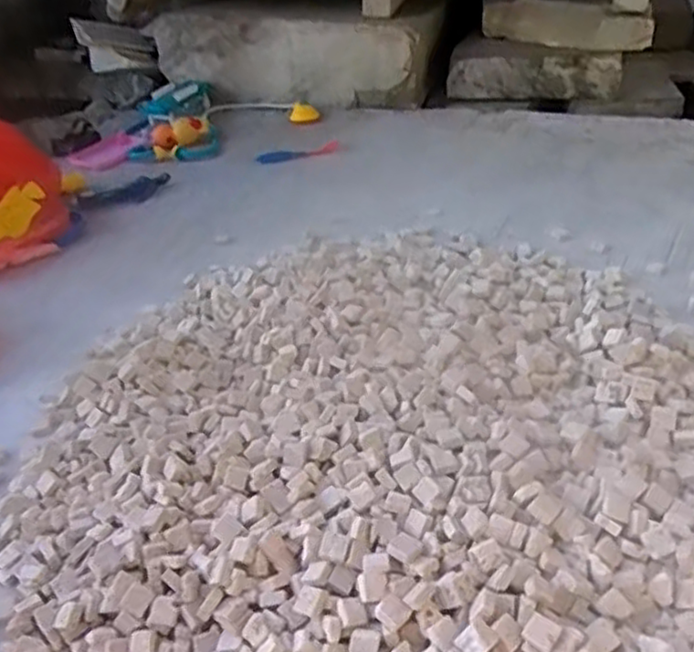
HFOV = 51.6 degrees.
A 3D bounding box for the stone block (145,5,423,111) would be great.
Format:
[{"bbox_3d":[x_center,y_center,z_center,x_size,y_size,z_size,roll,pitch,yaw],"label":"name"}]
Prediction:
[{"bbox_3d":[-0.096,-0.440,1.160,0.427,0.144,0.107,-1,37,10],"label":"stone block"}]

